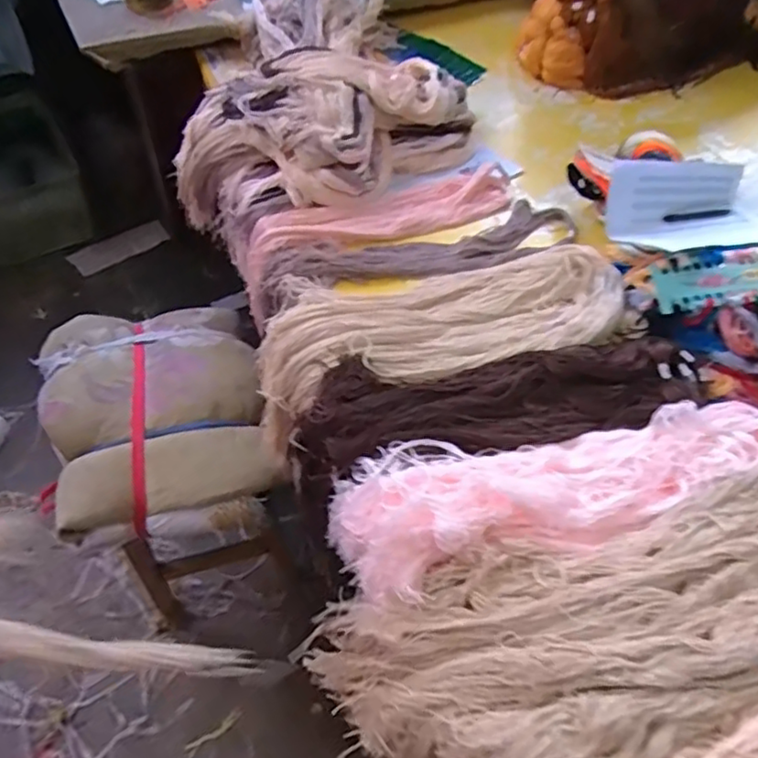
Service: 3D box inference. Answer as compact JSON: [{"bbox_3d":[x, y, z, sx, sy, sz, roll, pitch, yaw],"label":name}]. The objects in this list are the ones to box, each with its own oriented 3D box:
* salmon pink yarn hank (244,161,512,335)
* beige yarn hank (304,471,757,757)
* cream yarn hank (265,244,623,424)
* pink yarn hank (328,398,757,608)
[{"bbox_3d":[0.011,-0.224,1.014,0.427,0.120,0.113,-21,59,-17],"label":"salmon pink yarn hank"},{"bbox_3d":[0.253,0.213,0.614,0.582,0.089,0.220,-20,58,-16],"label":"beige yarn hank"},{"bbox_3d":[0.094,-0.077,0.844,0.468,0.075,0.187,-9,56,-9],"label":"cream yarn hank"},{"bbox_3d":[0.221,0.106,0.697,0.528,0.083,0.161,-13,56,-12],"label":"pink yarn hank"}]

